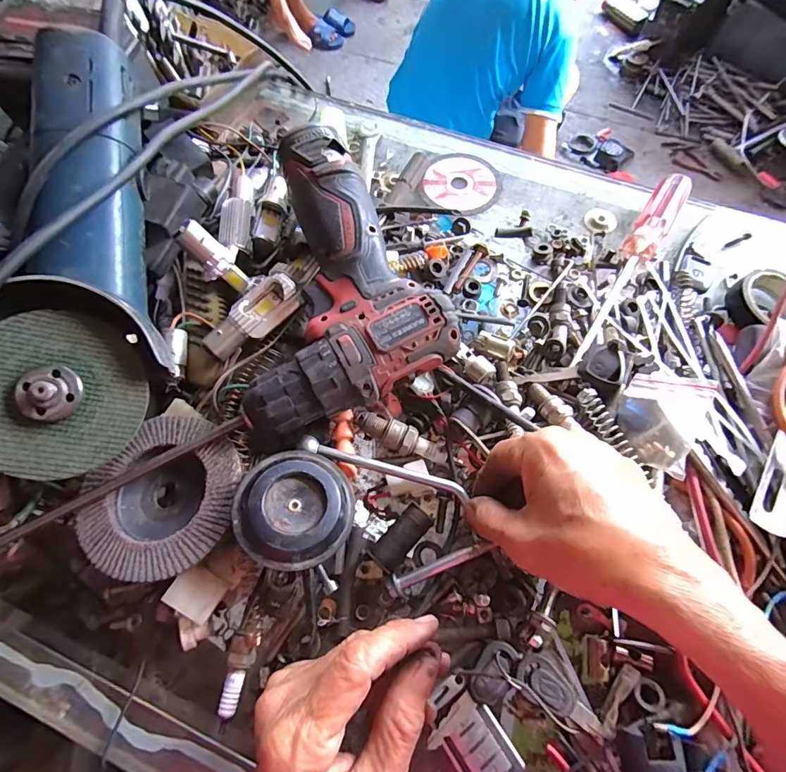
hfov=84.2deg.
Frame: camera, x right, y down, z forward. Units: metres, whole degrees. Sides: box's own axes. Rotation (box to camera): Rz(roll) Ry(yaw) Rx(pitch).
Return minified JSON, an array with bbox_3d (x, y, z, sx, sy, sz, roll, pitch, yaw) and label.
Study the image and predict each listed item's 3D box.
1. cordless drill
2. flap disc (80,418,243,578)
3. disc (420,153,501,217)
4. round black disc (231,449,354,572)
[{"bbox_3d":[-0.053,-0.076,0.306,0.140,0.066,0.201,-20,70,-7],"label":"cordless drill"},{"bbox_3d":[-0.138,0.068,0.265,0.086,0.015,0.094,0,69,1],"label":"flap disc"},{"bbox_3d":[0.061,-0.187,0.402,0.074,0.005,0.078,0,66,0],"label":"disc"},{"bbox_3d":[-0.057,0.071,0.253,0.066,0.018,0.066,5,65,-10],"label":"round black disc"}]

